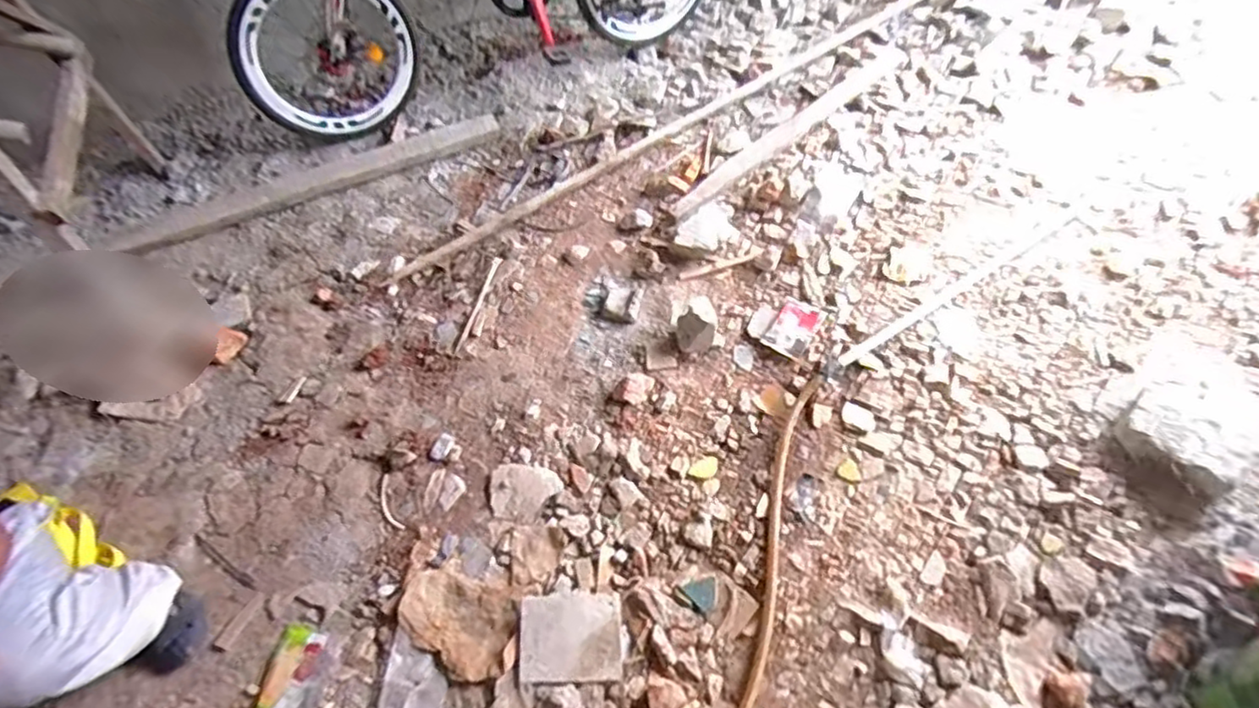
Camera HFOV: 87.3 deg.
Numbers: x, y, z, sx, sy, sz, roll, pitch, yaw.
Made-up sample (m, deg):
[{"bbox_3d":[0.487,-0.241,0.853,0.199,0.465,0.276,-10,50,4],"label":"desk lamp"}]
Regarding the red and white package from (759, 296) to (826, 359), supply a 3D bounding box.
[{"bbox_3d":[0.397,-0.065,1.592,0.105,0.008,0.159,28,61,21],"label":"red and white package"}]

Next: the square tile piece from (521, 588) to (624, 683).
[{"bbox_3d":[-0.111,0.534,1.255,0.188,0.019,0.159,-4,55,0],"label":"square tile piece"}]

